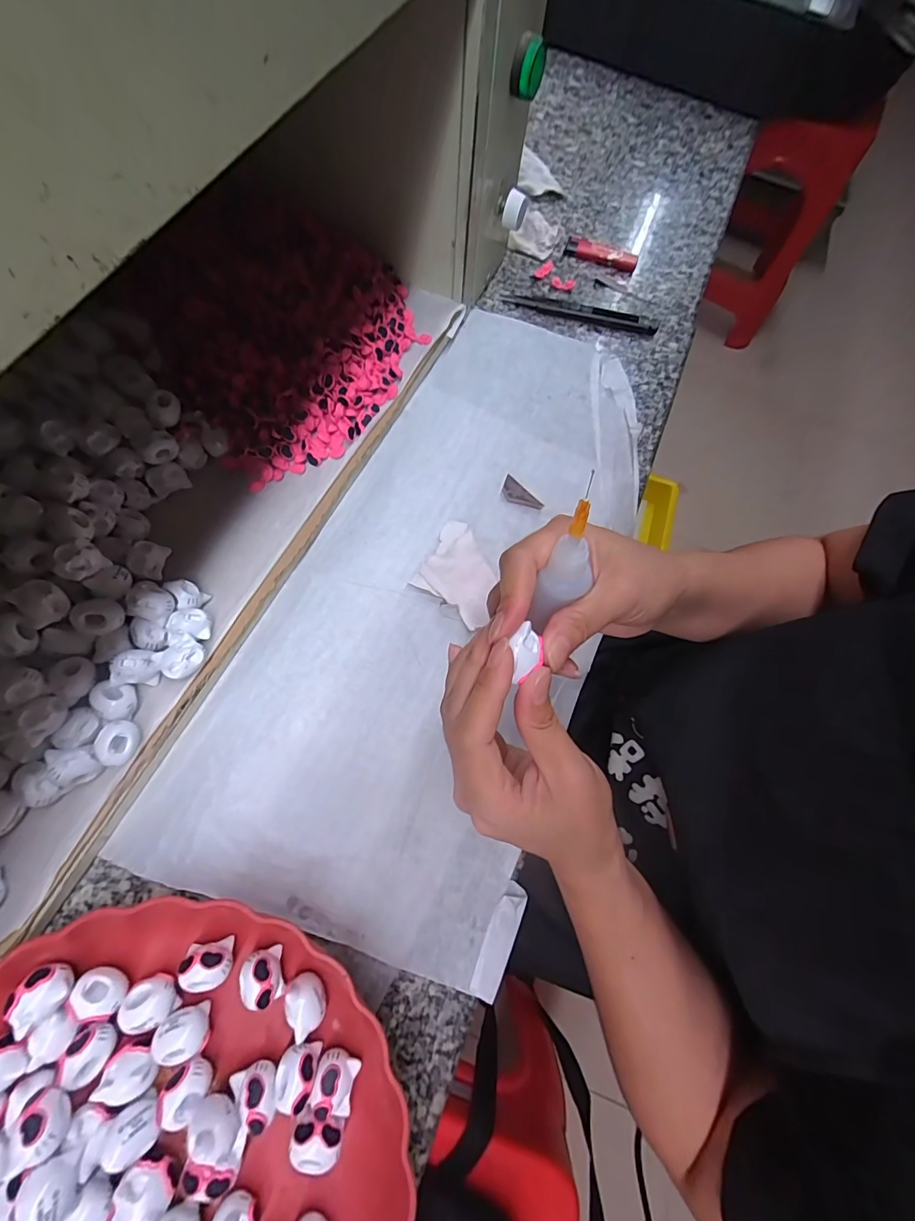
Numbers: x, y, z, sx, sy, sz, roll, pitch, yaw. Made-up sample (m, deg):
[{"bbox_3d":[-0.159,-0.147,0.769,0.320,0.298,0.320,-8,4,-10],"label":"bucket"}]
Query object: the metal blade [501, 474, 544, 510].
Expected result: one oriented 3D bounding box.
[{"bbox_3d":[0.051,-0.093,0.365,0.016,0.006,0.038,-41,81,-15],"label":"metal blade"}]

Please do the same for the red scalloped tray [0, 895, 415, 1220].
[{"bbox_3d":[-0.152,0.278,0.215,0.251,0.057,0.234,14,73,-1],"label":"red scalloped tray"}]

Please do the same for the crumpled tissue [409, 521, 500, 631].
[{"bbox_3d":[0.005,-0.031,0.335,0.061,0.012,0.070,28,73,4],"label":"crumpled tissue"}]

